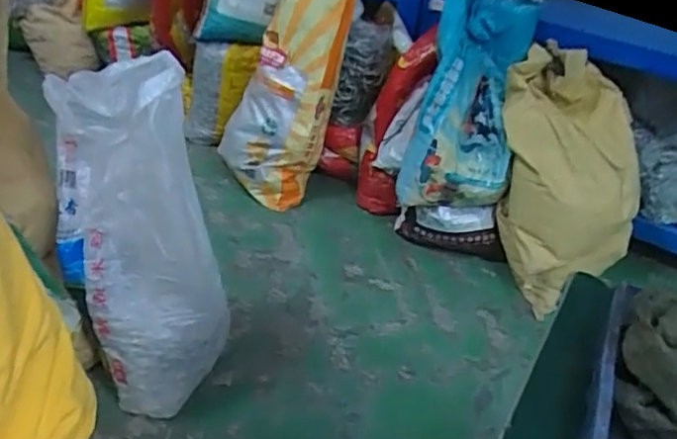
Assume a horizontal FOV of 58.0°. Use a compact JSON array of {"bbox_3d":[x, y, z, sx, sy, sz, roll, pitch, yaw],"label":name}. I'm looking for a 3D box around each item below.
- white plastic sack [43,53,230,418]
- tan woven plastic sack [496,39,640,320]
[{"bbox_3d":[-0.365,0.026,1.121,0.259,0.660,0.162,-10,-2,-24],"label":"white plastic sack"},{"bbox_3d":[0.570,-0.116,1.493,0.297,0.624,0.213,5,-8,-4],"label":"tan woven plastic sack"}]

